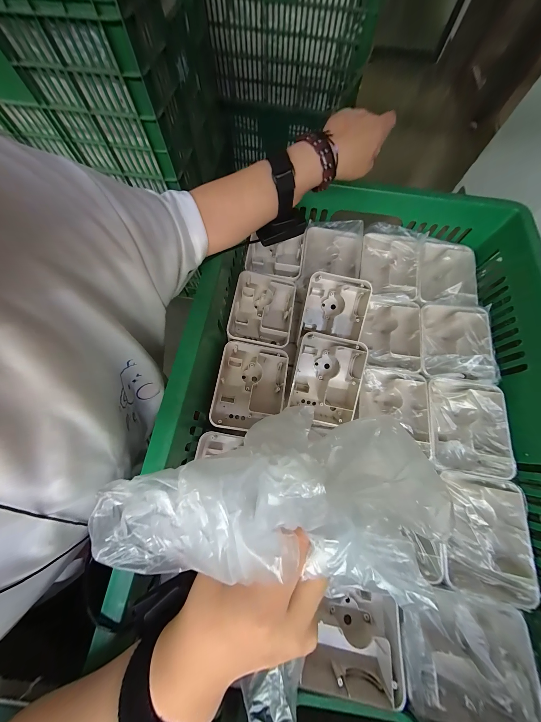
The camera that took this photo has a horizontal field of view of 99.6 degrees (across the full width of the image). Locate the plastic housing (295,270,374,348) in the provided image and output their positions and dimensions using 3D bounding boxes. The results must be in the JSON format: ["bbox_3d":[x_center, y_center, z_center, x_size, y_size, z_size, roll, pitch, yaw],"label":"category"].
[{"bbox_3d":[0.115,-0.088,0.406,0.116,0.047,0.118,5,103,-2],"label":"plastic housing"}]

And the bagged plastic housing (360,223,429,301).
[{"bbox_3d":[0.214,-0.170,0.417,0.105,0.052,0.136,14,71,3],"label":"bagged plastic housing"}]

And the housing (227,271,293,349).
[{"bbox_3d":[-0.014,-0.079,0.389,0.104,0.042,0.131,8,71,1],"label":"housing"}]

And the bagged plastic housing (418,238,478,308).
[{"bbox_3d":[0.315,-0.154,0.417,0.111,0.041,0.133,6,71,0],"label":"bagged plastic housing"}]

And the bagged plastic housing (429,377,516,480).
[{"bbox_3d":[0.281,0.095,0.337,0.095,0.046,0.128,11,71,2],"label":"bagged plastic housing"}]

